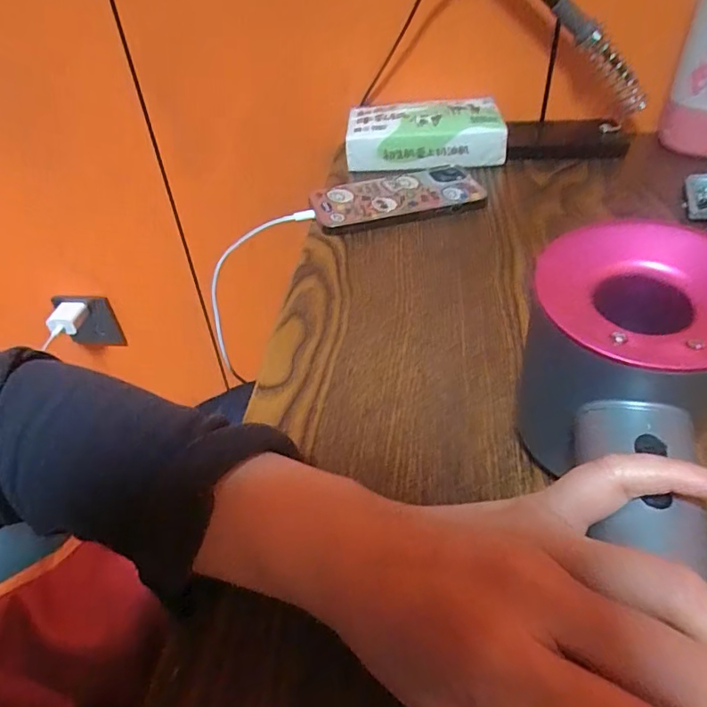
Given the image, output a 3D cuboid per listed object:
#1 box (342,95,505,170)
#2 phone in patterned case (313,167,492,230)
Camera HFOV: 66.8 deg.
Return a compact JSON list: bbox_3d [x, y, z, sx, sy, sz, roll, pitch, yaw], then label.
[{"bbox_3d":[0.068,-0.206,0.507,0.145,0.045,0.057,0,44,7],"label":"box"},{"bbox_3d":[0.036,-0.136,0.460,0.139,0.016,0.065,-13,44,-7],"label":"phone in patterned case"}]

